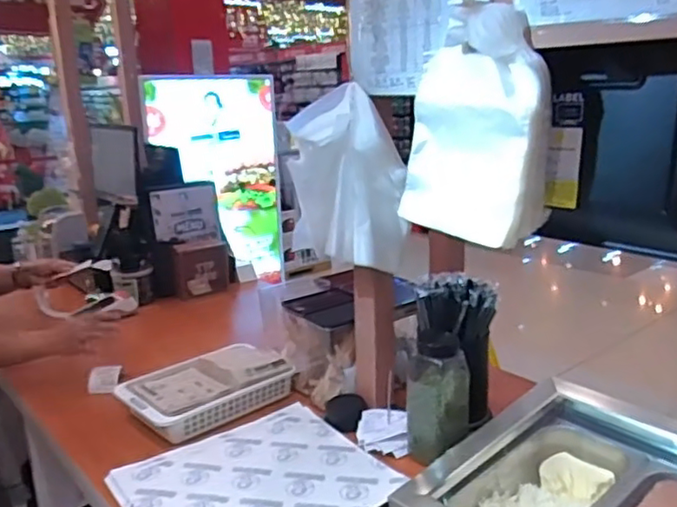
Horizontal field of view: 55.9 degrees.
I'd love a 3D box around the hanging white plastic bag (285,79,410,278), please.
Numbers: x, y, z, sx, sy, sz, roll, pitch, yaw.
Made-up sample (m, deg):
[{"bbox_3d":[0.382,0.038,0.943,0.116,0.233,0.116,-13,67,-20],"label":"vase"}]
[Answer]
[{"bbox_3d":[0.017,-0.113,1.034,0.190,0.265,0.118,-2,14,1],"label":"hanging white plastic bag"}]

